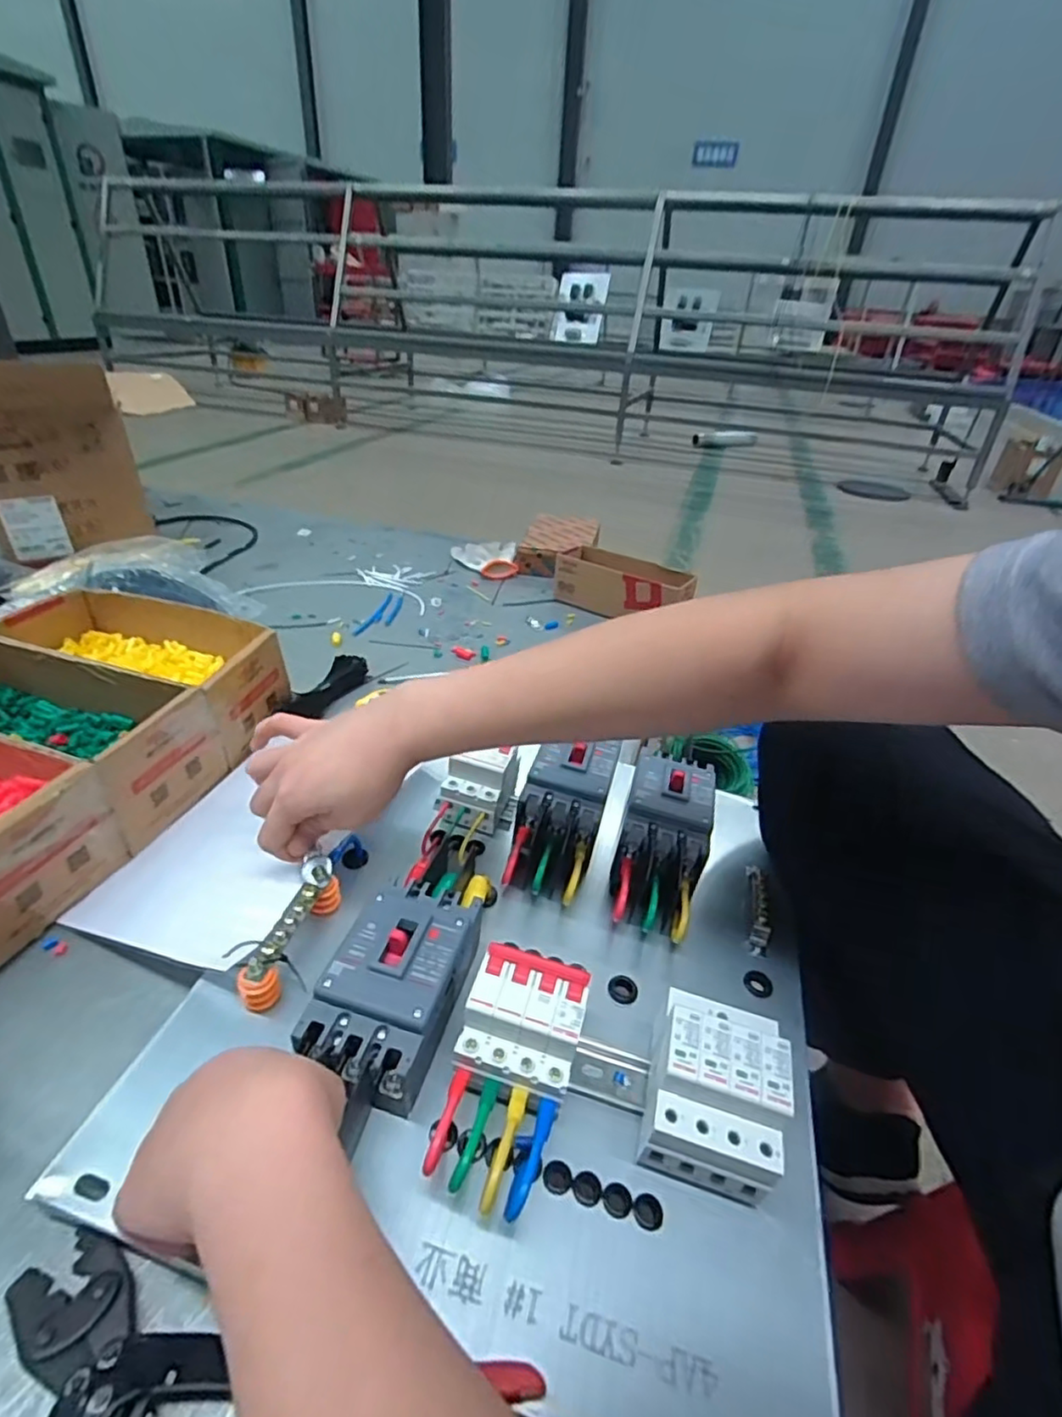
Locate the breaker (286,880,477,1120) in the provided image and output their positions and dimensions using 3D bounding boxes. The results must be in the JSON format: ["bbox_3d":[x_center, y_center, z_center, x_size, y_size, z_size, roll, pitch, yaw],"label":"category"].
[{"bbox_3d":[-0.083,0.183,0.424,0.082,0.064,0.129,12,38,14],"label":"breaker"}]

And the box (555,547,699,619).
[{"bbox_3d":[0.154,-0.203,1.047,0.219,0.079,0.082,23,38,26],"label":"box"}]

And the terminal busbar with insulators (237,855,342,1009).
[{"bbox_3d":[-0.174,0.165,0.465,0.022,0.045,0.111,10,41,11],"label":"terminal busbar with insulators"}]

